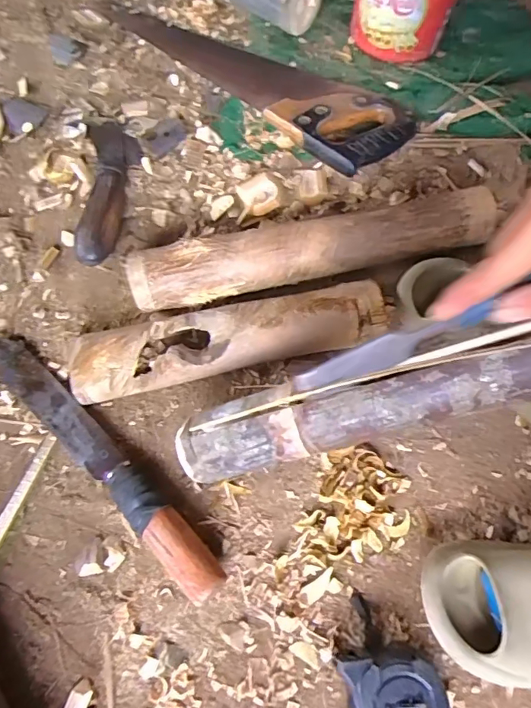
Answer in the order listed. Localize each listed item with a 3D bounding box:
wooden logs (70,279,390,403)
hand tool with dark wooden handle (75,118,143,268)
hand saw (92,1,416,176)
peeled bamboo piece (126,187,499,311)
[{"bbox_3d":[-0.036,-0.021,0.502,0.319,0.045,0.075,-12,70,-6],"label":"wooden logs"},{"bbox_3d":[-0.185,-0.194,0.574,0.060,0.029,0.198,0,69,-1],"label":"hand tool with dark wooden handle"},{"bbox_3d":[-0.025,-0.396,0.645,0.493,0.047,0.131,42,74,13],"label":"hand saw"},{"bbox_3d":[0.054,-0.111,0.529,0.393,0.064,0.059,-12,70,-6],"label":"peeled bamboo piece"}]

